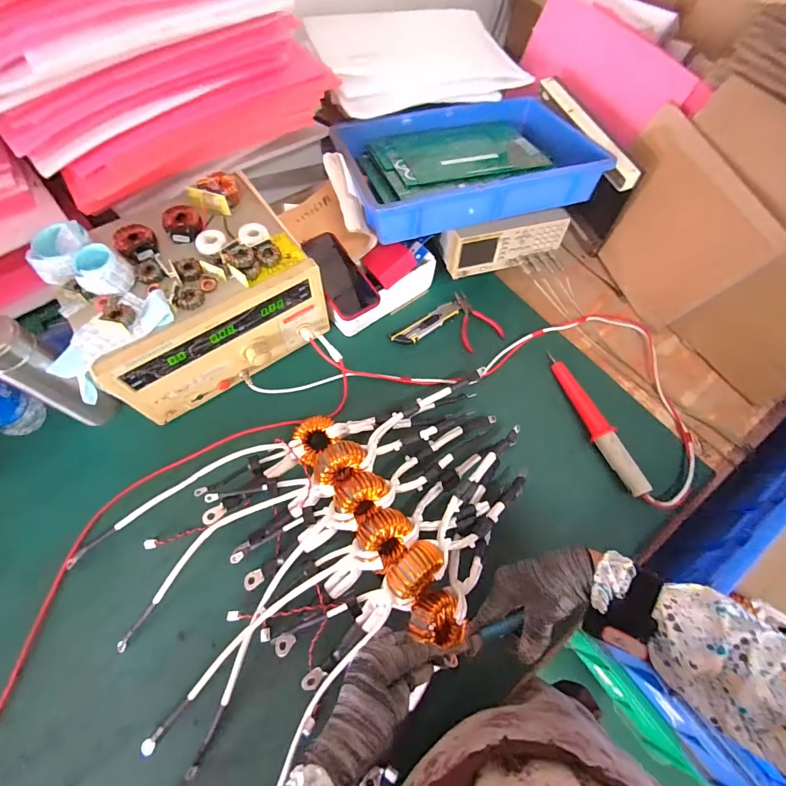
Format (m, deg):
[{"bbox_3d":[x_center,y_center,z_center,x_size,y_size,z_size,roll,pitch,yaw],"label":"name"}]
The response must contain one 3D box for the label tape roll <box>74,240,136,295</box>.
[{"bbox_3d":[-0.370,-0.157,0.481,0.059,0.041,0.055,1,64,-2],"label":"label tape roll"}]

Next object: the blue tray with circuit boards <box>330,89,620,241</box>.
[{"bbox_3d":[0.127,-0.423,0.678,0.428,0.069,0.278,-17,67,-11],"label":"blue tray with circuit boards"}]

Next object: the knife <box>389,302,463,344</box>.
[{"bbox_3d":[0.065,-0.131,0.705,0.152,0.017,0.038,-34,71,-17],"label":"knife"}]

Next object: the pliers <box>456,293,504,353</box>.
[{"bbox_3d":[0.149,-0.139,0.716,0.078,0.020,0.118,-24,68,-14],"label":"pliers"}]

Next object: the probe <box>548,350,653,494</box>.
[{"bbox_3d":[0.328,0.041,0.616,0.028,0.036,0.255,-16,66,-10],"label":"probe"}]

